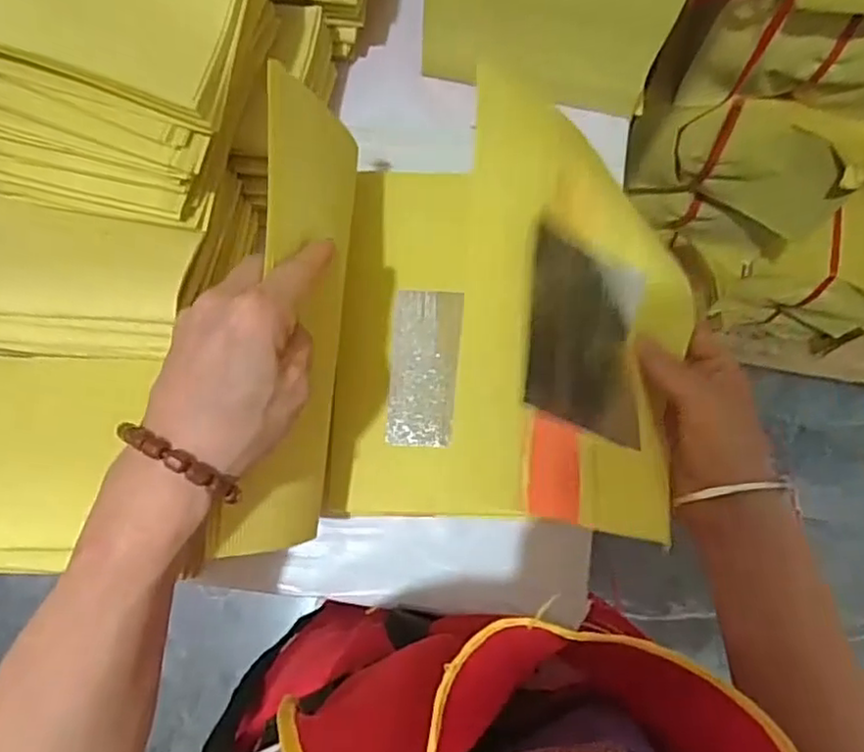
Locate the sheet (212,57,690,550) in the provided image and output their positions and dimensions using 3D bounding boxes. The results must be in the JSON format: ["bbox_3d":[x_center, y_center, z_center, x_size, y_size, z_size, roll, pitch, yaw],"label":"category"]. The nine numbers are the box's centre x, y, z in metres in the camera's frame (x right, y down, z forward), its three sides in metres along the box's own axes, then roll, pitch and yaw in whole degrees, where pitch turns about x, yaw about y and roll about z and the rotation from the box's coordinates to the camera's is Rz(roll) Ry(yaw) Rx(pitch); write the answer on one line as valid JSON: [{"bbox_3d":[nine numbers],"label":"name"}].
[{"bbox_3d":[0.028,-0.025,0.368,0.224,0.154,0.252,7,77,1],"label":"sheet"}]

